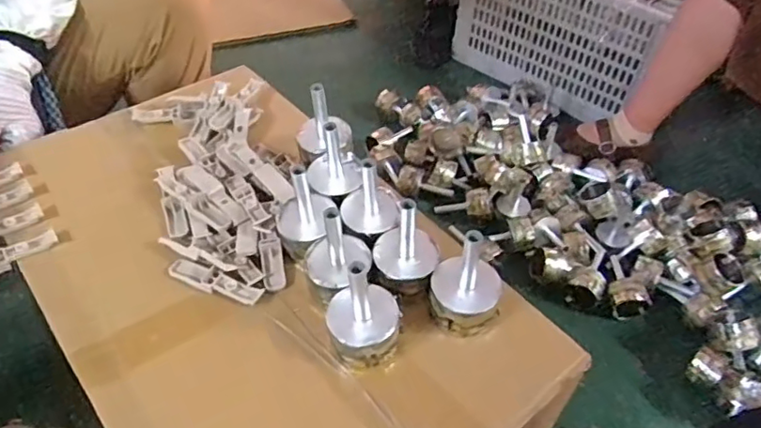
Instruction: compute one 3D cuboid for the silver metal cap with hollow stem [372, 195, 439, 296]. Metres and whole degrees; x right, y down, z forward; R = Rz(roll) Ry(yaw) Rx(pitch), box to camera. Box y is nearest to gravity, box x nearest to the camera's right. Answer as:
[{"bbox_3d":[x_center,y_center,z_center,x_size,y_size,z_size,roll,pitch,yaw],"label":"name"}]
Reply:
[{"bbox_3d":[0.024,0.031,0.520,0.060,0.088,0.055,4,46,1],"label":"silver metal cap with hollow stem"}]

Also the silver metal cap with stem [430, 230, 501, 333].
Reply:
[{"bbox_3d":[0.076,0.060,0.500,0.062,0.095,0.056,11,47,8],"label":"silver metal cap with stem"}]

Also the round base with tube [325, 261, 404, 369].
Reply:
[{"bbox_3d":[-0.013,0.078,0.478,0.062,0.098,0.058,1,46,-1],"label":"round base with tube"}]

